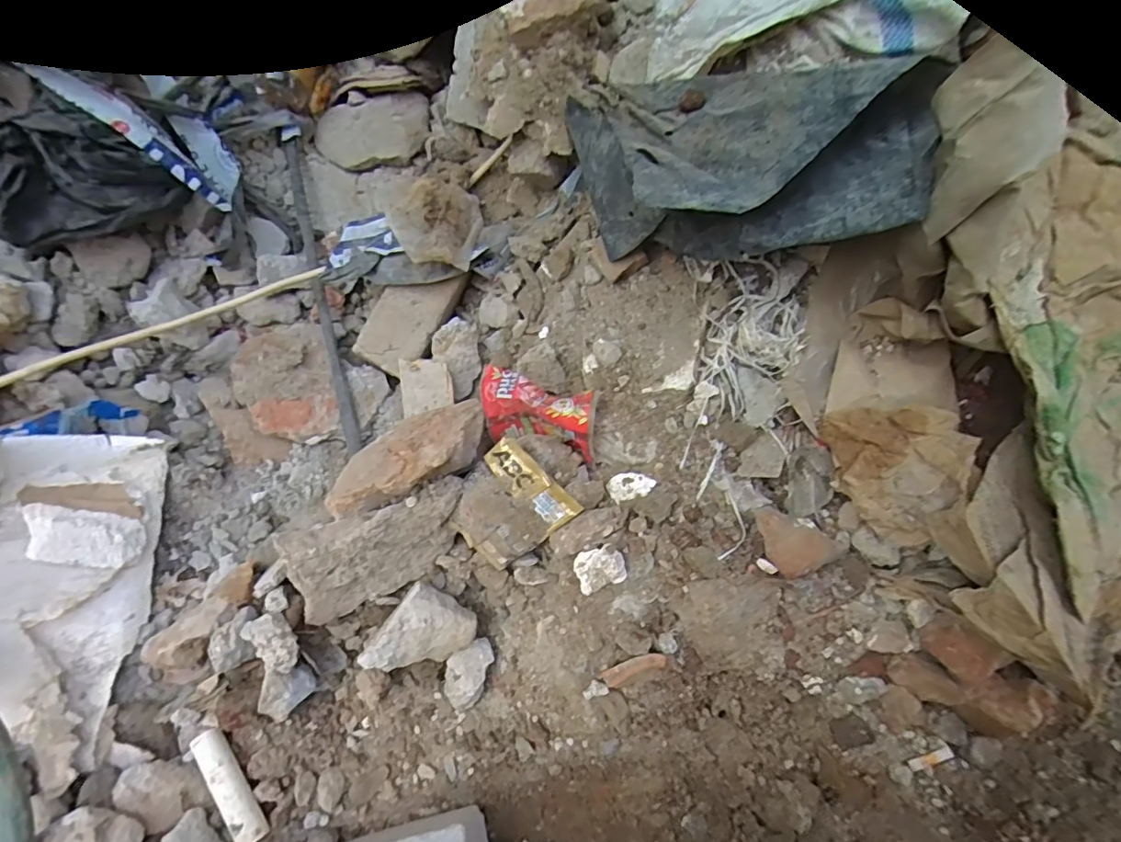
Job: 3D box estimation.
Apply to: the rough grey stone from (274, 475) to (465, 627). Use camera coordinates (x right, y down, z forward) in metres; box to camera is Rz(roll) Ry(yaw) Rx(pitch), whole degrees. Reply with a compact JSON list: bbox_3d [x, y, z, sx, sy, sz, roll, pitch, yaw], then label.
[{"bbox_3d":[-0.156,0.113,0.470,0.158,0.101,0.027,-22,43,-12],"label":"rough grey stone"}]

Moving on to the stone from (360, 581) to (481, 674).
[{"bbox_3d":[-0.120,0.191,0.464,0.067,0.050,0.086,33,73,15],"label":"stone"}]

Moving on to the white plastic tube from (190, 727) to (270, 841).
[{"bbox_3d":[-0.260,0.289,0.424,0.021,0.025,0.090,-35,70,-11],"label":"white plastic tube"}]

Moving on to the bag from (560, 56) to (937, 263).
[{"bbox_3d":[0.112,-0.180,0.400,0.282,0.109,0.141,21,68,35],"label":"bag"}]

